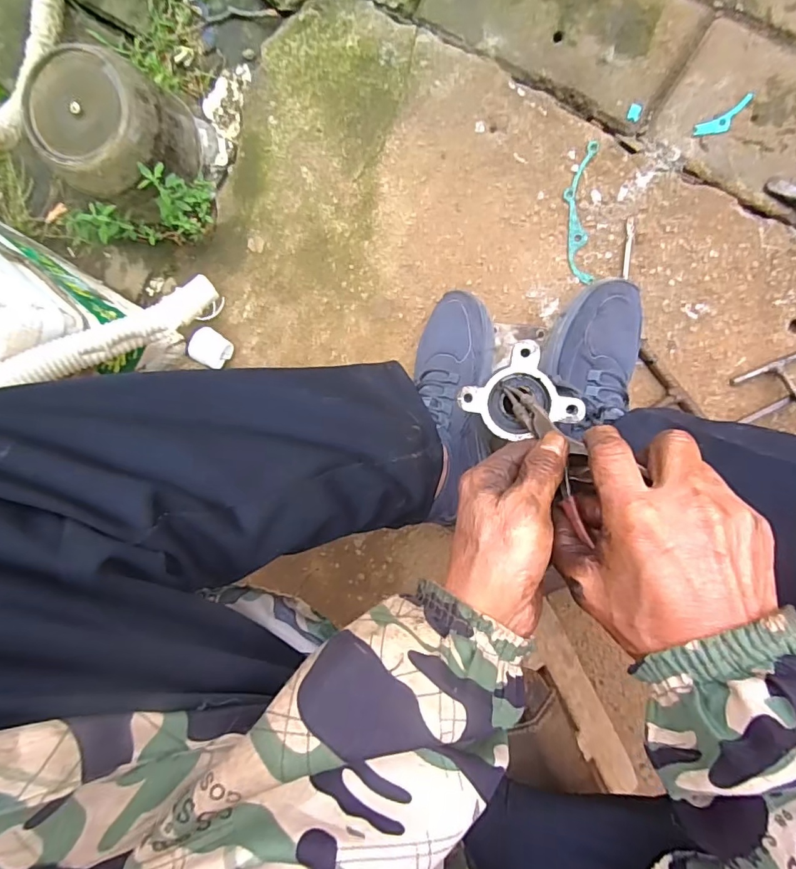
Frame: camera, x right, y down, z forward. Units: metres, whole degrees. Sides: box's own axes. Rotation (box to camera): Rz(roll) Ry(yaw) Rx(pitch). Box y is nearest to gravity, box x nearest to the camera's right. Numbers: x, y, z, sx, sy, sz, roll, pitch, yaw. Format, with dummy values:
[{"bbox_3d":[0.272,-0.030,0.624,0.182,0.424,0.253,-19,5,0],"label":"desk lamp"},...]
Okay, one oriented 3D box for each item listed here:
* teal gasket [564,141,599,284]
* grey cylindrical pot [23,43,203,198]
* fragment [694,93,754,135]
[{"bbox_3d":[0.203,-0.245,0.548,0.033,0.005,0.147,0,97,11],"label":"teal gasket"},{"bbox_3d":[-0.318,-0.343,0.563,0.147,0.124,0.127,-43,88,12],"label":"grey cylindrical pot"},{"bbox_3d":[0.342,-0.329,0.513,0.060,0.005,0.019,-26,90,10],"label":"fragment"}]

